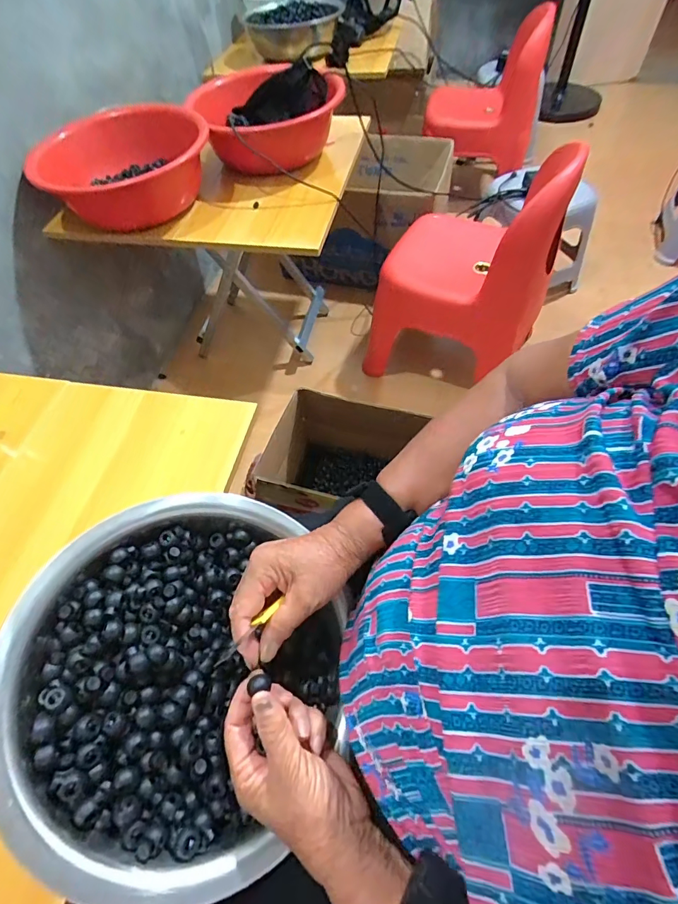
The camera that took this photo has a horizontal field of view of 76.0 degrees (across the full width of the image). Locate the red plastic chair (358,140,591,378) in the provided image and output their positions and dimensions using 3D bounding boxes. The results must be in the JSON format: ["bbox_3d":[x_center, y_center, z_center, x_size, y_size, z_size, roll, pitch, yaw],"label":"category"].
[{"bbox_3d":[0.322,-0.485,1.120,0.408,0.506,0.380,17,59,16],"label":"red plastic chair"}]

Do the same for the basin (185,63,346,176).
[{"bbox_3d":[-0.128,-0.746,0.988,0.274,0.140,0.349,3,57,7],"label":"basin"}]

